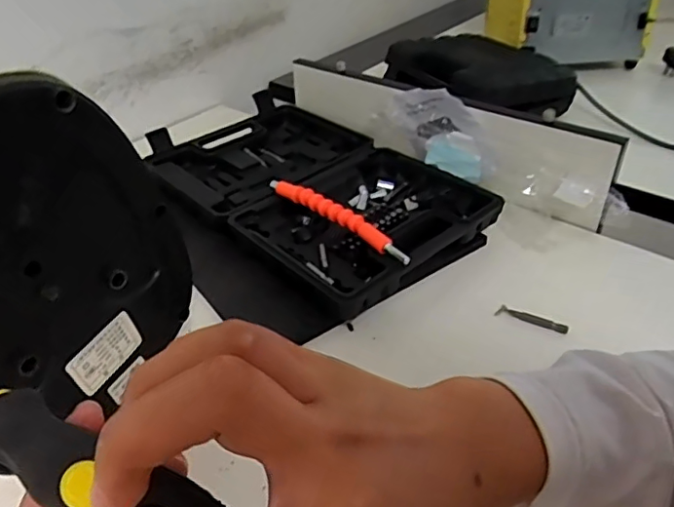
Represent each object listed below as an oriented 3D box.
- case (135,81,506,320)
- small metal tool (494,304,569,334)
[{"bbox_3d":[-0.031,-0.074,0.585,0.218,0.044,0.361,-29,45,-31],"label":"case"},{"bbox_3d":[0.158,0.053,0.454,0.056,0.008,0.007,17,44,24],"label":"small metal tool"}]

